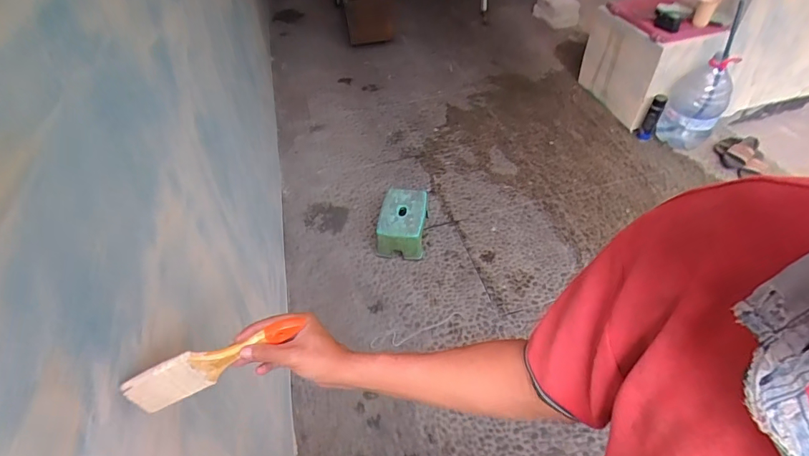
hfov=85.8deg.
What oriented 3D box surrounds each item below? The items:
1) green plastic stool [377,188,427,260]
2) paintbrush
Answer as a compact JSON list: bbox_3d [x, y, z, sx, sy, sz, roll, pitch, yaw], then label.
[{"bbox_3d":[0.001,-0.030,1.875,0.194,0.167,0.294,7,48,10],"label":"green plastic stool"},{"bbox_3d":[-0.222,0.158,0.520,0.203,0.058,0.017,-24,49,-7],"label":"paintbrush"}]

